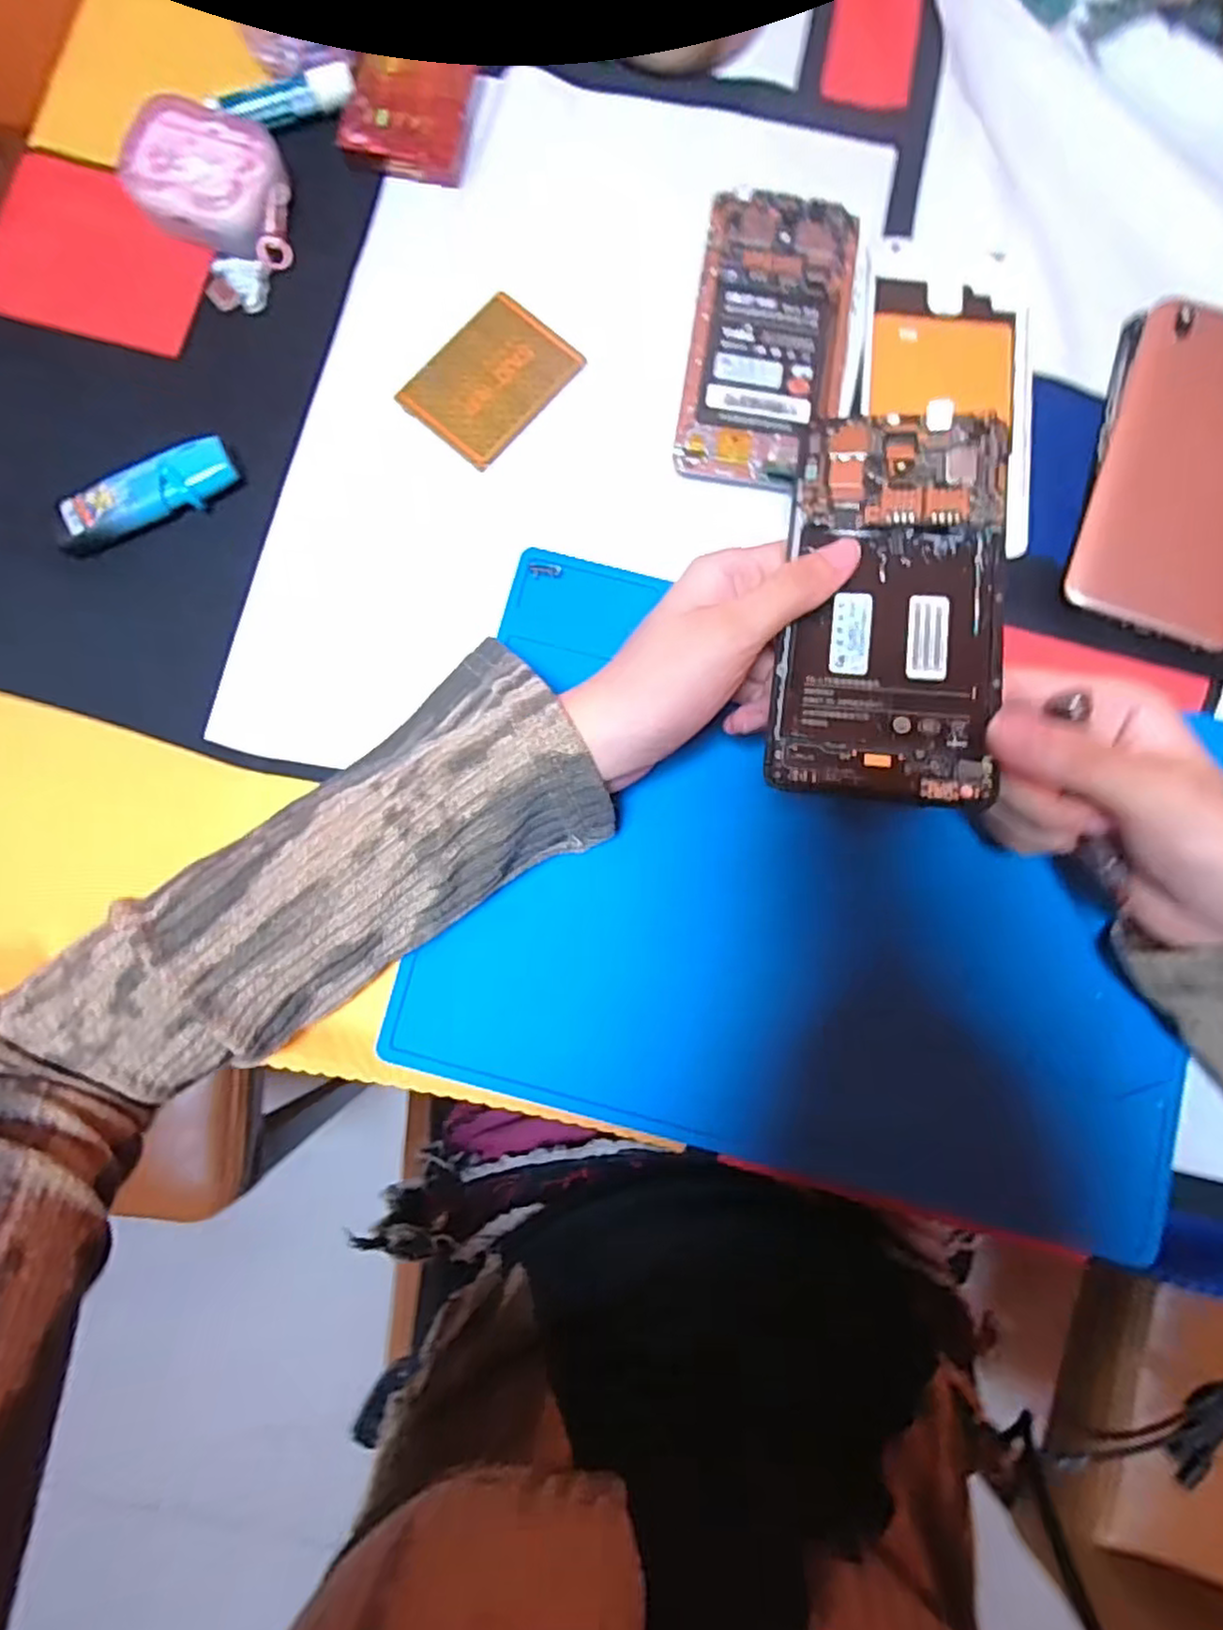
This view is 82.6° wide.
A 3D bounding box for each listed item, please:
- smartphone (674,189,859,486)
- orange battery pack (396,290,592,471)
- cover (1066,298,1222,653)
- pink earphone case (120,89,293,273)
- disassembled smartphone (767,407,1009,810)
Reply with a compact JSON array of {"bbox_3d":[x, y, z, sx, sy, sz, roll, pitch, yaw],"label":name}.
[{"bbox_3d":[0.072,-0.216,0.319,0.070,0.014,0.136,9,83,2],"label":"smartphone"},{"bbox_3d":[-0.056,-0.201,0.322,0.053,0.007,0.072,41,85,5],"label":"orange battery pack"},{"bbox_3d":[0.259,-0.152,0.311,0.078,0.009,0.152,16,83,3],"label":"cover"},{"bbox_3d":[-0.185,-0.294,0.322,0.067,0.024,0.056,9,83,2],"label":"pink earphone case"},{"bbox_3d":[0.098,-0.076,0.243,0.070,0.014,0.144,10,79,1],"label":"disassembled smartphone"}]

